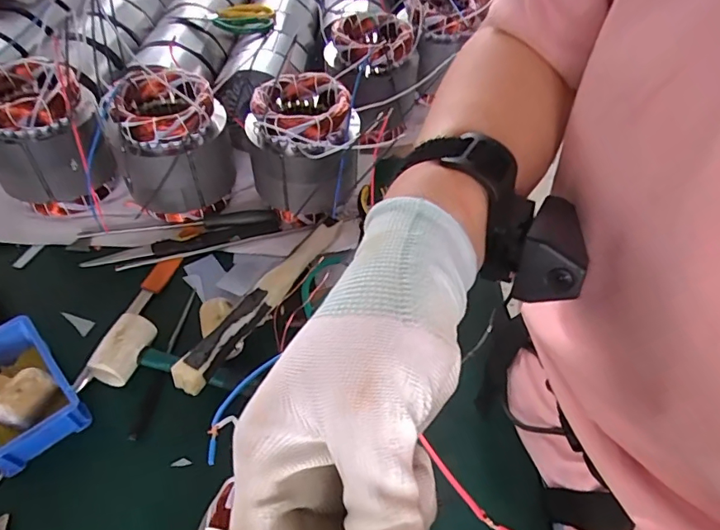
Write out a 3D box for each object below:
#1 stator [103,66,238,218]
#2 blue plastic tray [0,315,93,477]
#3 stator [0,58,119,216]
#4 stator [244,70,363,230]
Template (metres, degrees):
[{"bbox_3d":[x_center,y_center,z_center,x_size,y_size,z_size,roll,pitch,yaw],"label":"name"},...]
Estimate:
[{"bbox_3d":[-0.261,-0.163,0.692,0.146,0.176,0.129,-8,53,-12],"label":"stator"},{"bbox_3d":[-0.375,0.137,0.526,0.099,0.054,0.150,-33,61,-28],"label":"blue plastic tray"},{"bbox_3d":[-0.442,-0.169,0.685,0.141,0.175,0.147,-33,61,-28],"label":"stator"},{"bbox_3d":[-0.079,-0.153,0.693,0.143,0.182,0.148,-6,52,-11],"label":"stator"}]

